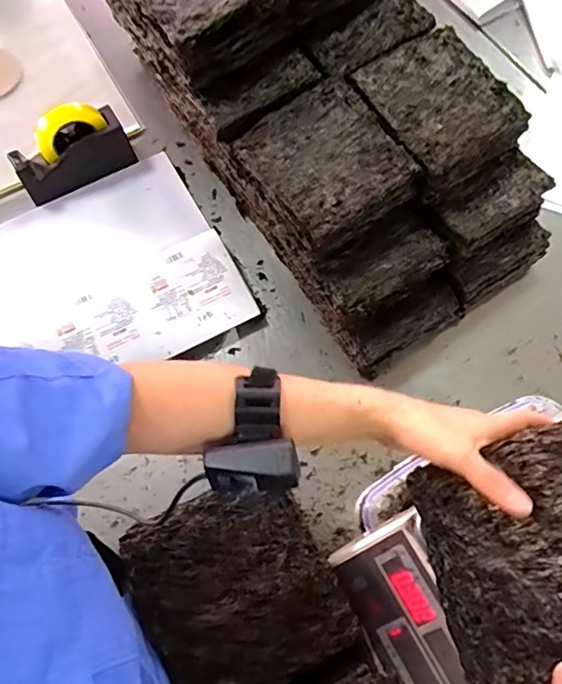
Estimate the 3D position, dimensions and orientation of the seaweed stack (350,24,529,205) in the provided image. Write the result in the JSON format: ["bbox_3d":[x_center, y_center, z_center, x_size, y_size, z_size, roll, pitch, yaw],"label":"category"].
[{"bbox_3d":[0.223,-0.333,0.766,0.177,0.074,0.197,-30,72,-9],"label":"seaweed stack"}]

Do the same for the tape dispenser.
[{"bbox_3d":[-0.364,-0.331,0.913,0.195,0.135,0.060,-29,72,-9],"label":"tape dispenser"}]

